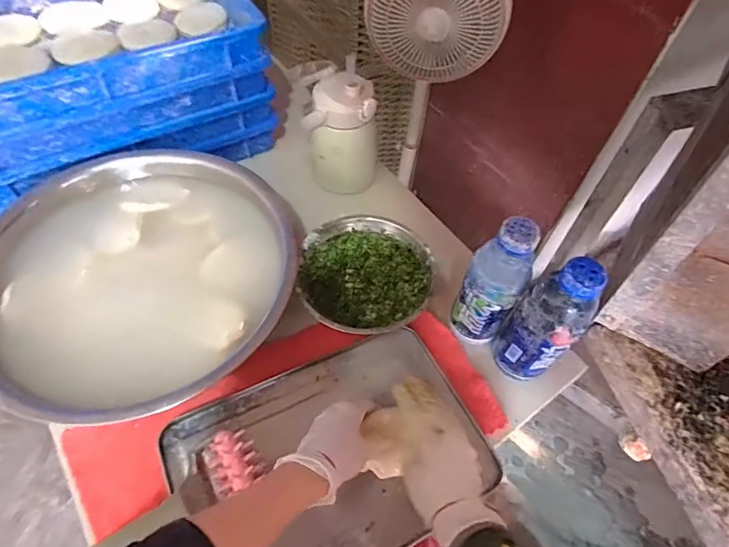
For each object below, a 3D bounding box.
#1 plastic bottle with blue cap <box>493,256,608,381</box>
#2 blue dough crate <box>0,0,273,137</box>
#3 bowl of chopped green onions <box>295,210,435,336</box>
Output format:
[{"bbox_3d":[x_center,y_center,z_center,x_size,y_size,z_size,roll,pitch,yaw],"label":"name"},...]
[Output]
[{"bbox_3d":[0.204,0.060,0.515,0.057,0.204,0.059,2,56,-2],"label":"plastic bottle with blue cap"},{"bbox_3d":[-0.412,-0.345,0.646,0.464,0.067,0.305,-27,62,-20],"label":"blue dough crate"},{"bbox_3d":[0.001,0.006,0.626,0.178,0.051,0.185,2,56,-2],"label":"bowl of chopped green onions"}]

